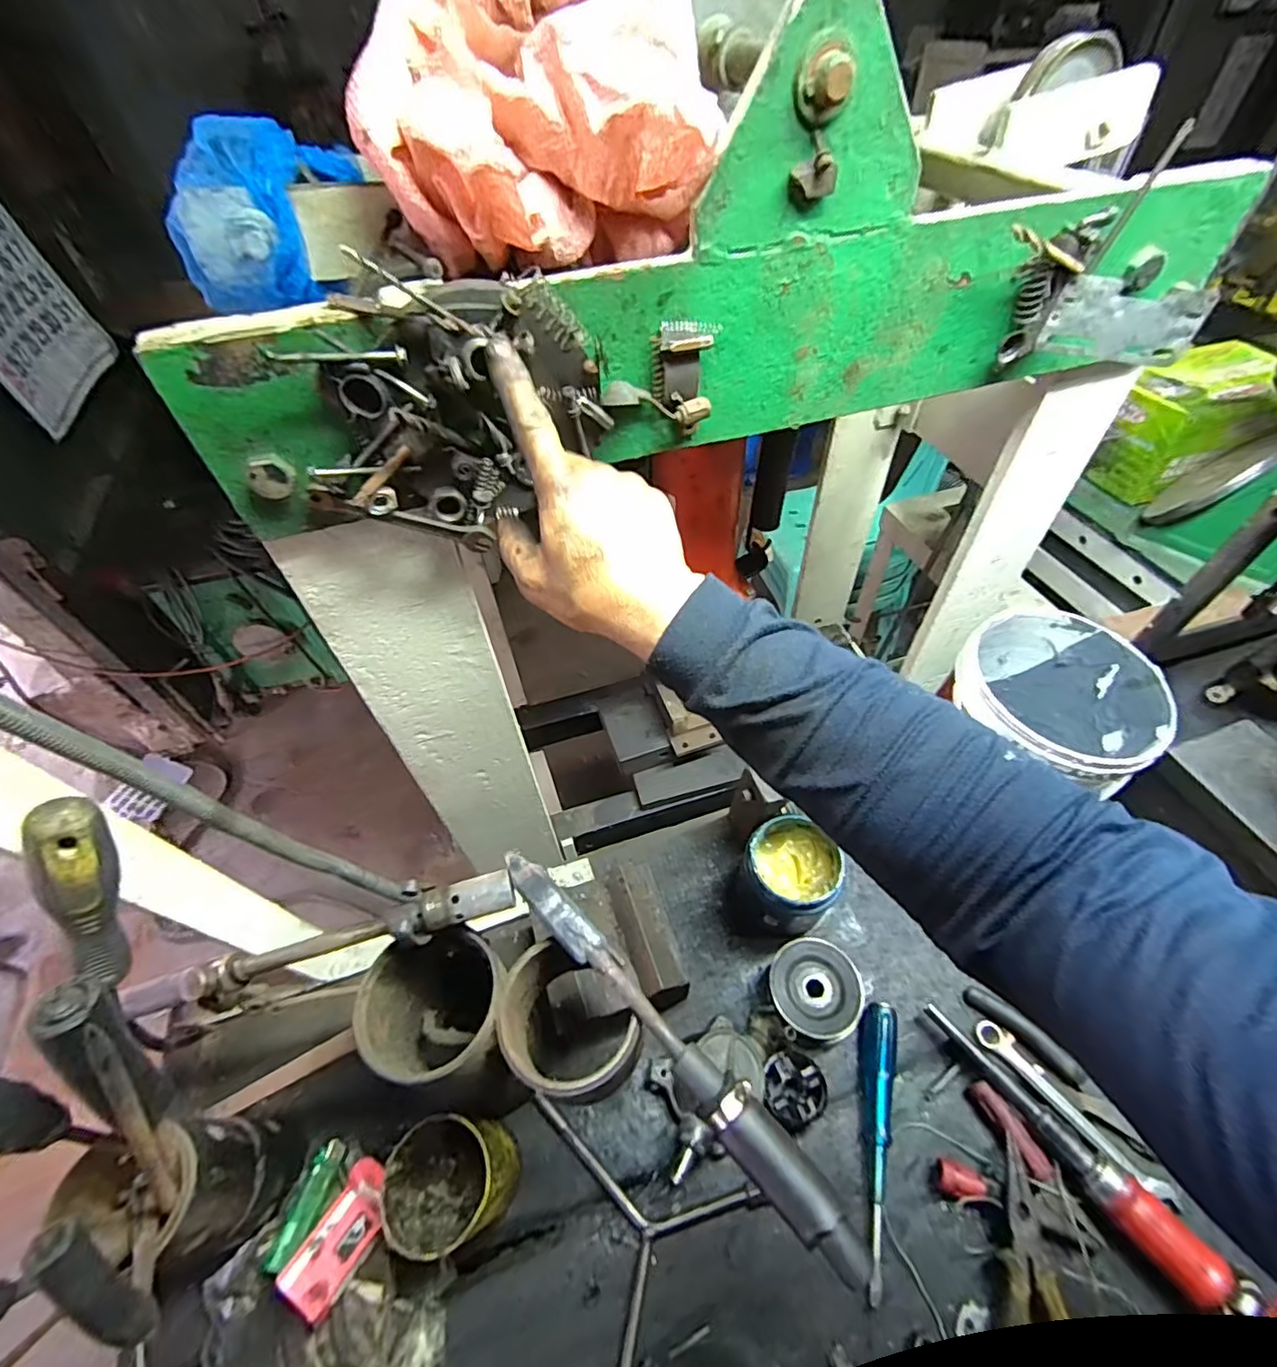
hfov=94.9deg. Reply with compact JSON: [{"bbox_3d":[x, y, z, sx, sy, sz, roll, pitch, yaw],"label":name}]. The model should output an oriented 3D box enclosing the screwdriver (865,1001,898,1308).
[{"bbox_3d":[0.198,0.375,0.486,0.024,0.028,0.197,12,53,12],"label":"screwdriver"}]

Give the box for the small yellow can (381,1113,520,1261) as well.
[{"bbox_3d":[-0.137,0.369,0.439,0.075,0.090,0.076,-2,51,2],"label":"small yellow can"}]

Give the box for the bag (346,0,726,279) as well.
[{"bbox_3d":[-0.057,-0.310,0.330,0.185,0.133,0.108,-7,51,-2],"label":"bag"}]

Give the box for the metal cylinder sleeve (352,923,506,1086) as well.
[{"bbox_3d":[-0.128,0.239,0.418,0.089,0.138,0.081,1,51,4],"label":"metal cylinder sleeve"}]

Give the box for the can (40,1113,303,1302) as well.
[{"bbox_3d":[-0.310,0.355,0.413,0.084,0.169,0.085,-9,51,-4],"label":"can"}]

